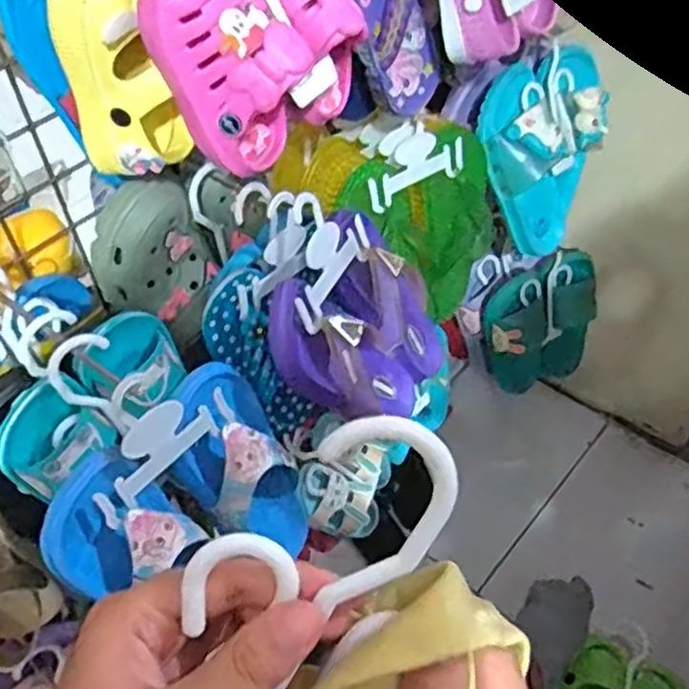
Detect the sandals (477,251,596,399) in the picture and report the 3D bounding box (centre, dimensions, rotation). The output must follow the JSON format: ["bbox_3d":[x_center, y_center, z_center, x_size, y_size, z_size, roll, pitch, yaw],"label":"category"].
[{"bbox_3d":[0.271,-0.026,0.997,0.159,0.177,0.085,-25,54,-18],"label":"sandals"}]

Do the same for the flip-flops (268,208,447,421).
[{"bbox_3d":[0.012,-0.007,0.592,0.052,0.187,0.173,1,46,38],"label":"flip-flops"}]

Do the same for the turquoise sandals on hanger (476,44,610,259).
[{"bbox_3d":[0.218,-0.214,0.797,0.116,0.186,0.138,18,53,16],"label":"turquoise sandals on hanger"}]

